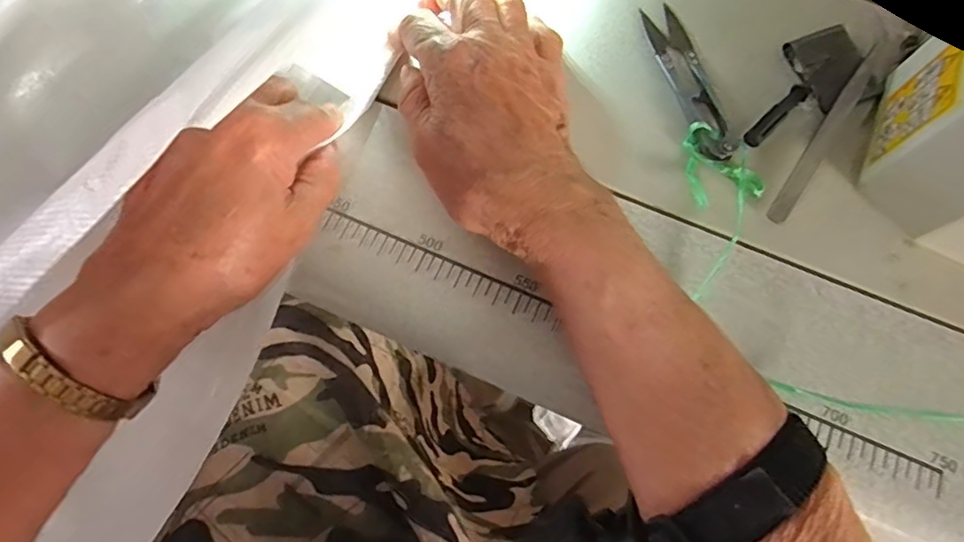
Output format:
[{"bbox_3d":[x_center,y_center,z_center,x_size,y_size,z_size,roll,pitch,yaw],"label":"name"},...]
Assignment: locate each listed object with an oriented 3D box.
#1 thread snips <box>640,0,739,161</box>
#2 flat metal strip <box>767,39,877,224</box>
[{"bbox_3d":[0.109,-0.102,0.301,0.022,0.009,0.096,-13,74,-6],"label":"thread snips"},{"bbox_3d":[0.179,-0.073,0.292,0.010,0.007,0.119,35,75,9],"label":"flat metal strip"}]

